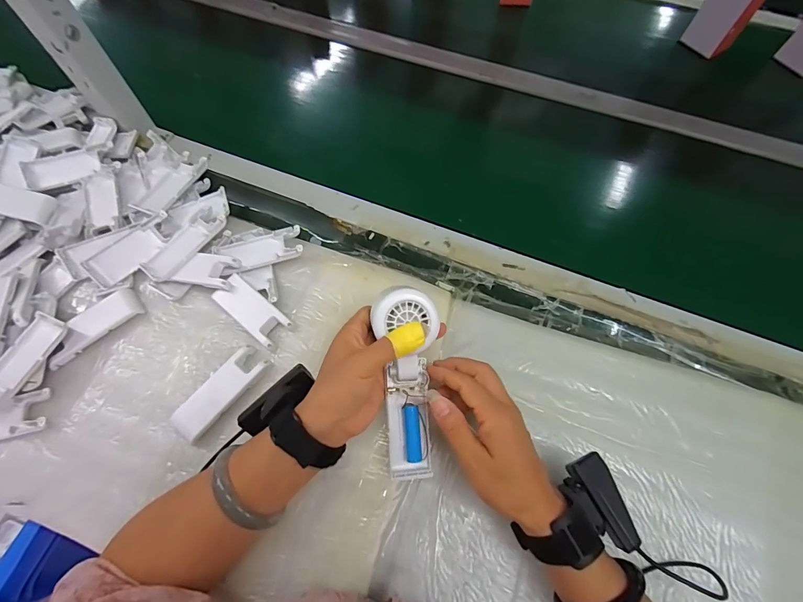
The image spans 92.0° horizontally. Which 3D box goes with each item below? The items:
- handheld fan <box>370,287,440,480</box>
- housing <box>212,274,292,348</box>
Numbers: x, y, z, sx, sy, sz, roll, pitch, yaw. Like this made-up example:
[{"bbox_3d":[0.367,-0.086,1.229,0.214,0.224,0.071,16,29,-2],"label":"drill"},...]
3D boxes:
[{"bbox_3d":[0.007,0.072,0.345,0.052,0.031,0.167,-3,101,-5],"label":"handheld fan"},{"bbox_3d":[-0.167,0.009,0.429,0.092,0.011,0.038,37,70,16],"label":"housing"}]

